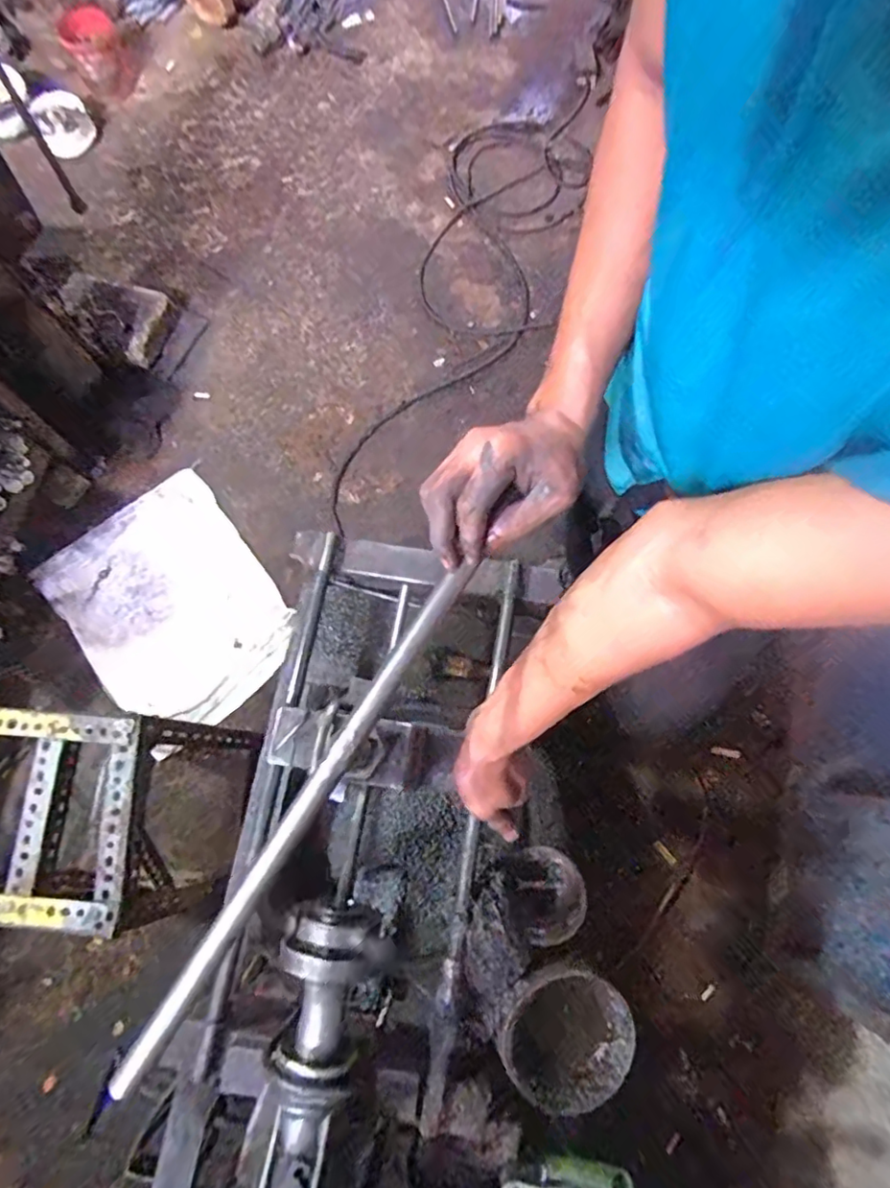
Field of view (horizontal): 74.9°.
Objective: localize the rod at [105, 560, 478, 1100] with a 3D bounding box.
[{"bbox_3d":[-0.094,0.141,0.385,0.016,0.010,0.383,33,80,9],"label":"rod"}]

